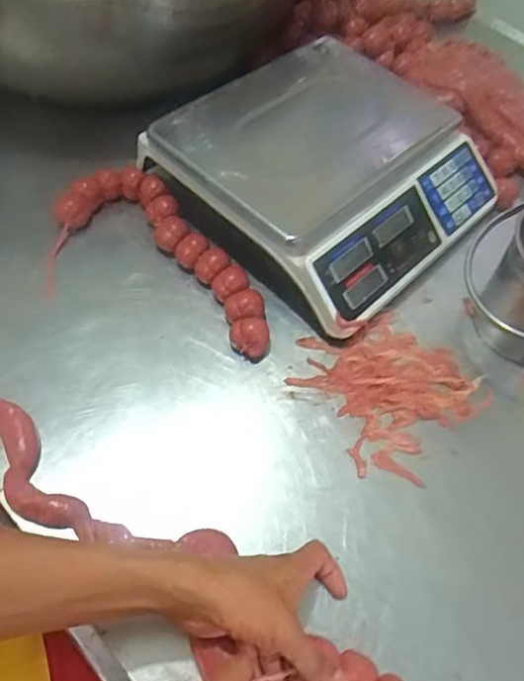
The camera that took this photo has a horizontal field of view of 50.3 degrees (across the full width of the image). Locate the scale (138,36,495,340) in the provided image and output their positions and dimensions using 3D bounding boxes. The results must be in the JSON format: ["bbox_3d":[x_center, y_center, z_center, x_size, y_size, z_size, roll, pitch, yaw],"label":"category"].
[{"bbox_3d":[0.085,-0.205,0.667,0.338,0.093,0.319,-35,69,-26],"label":"scale"}]

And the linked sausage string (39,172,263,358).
[{"bbox_3d":[-0.107,-0.097,0.633,0.287,0.038,0.172,21,57,5],"label":"linked sausage string"}]

